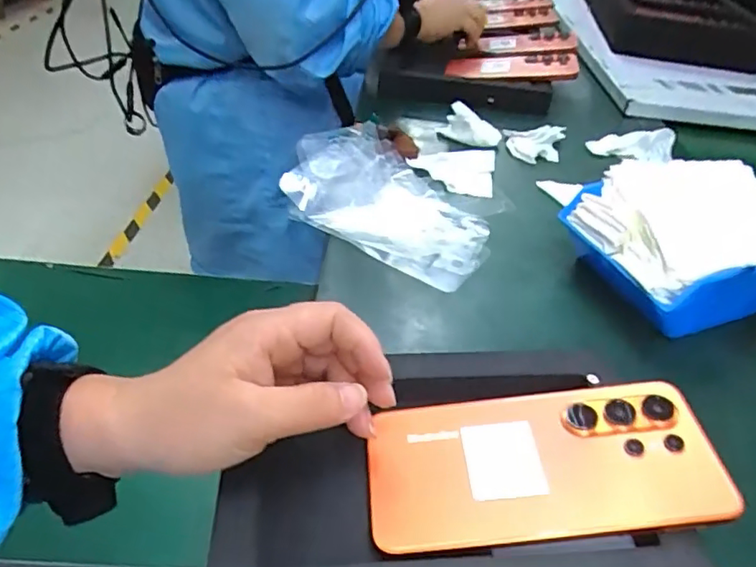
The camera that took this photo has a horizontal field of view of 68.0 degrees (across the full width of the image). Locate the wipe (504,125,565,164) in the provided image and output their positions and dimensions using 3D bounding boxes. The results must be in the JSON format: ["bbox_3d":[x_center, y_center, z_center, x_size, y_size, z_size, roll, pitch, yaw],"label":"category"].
[{"bbox_3d":[0.170,-0.156,0.614,0.063,0.022,0.056,15,41,9],"label":"wipe"}]

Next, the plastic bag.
[{"bbox_3d":[0.017,-0.077,0.488,0.189,0.038,0.139,34,47,28],"label":"plastic bag"}]

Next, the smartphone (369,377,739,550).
[{"bbox_3d":[0.080,0.089,0.279,0.165,0.008,0.078,-6,41,0],"label":"smartphone"}]

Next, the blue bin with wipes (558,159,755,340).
[{"bbox_3d":[0.224,-0.032,0.429,0.131,0.084,0.146,-9,43,-19],"label":"blue bin with wipes"}]

